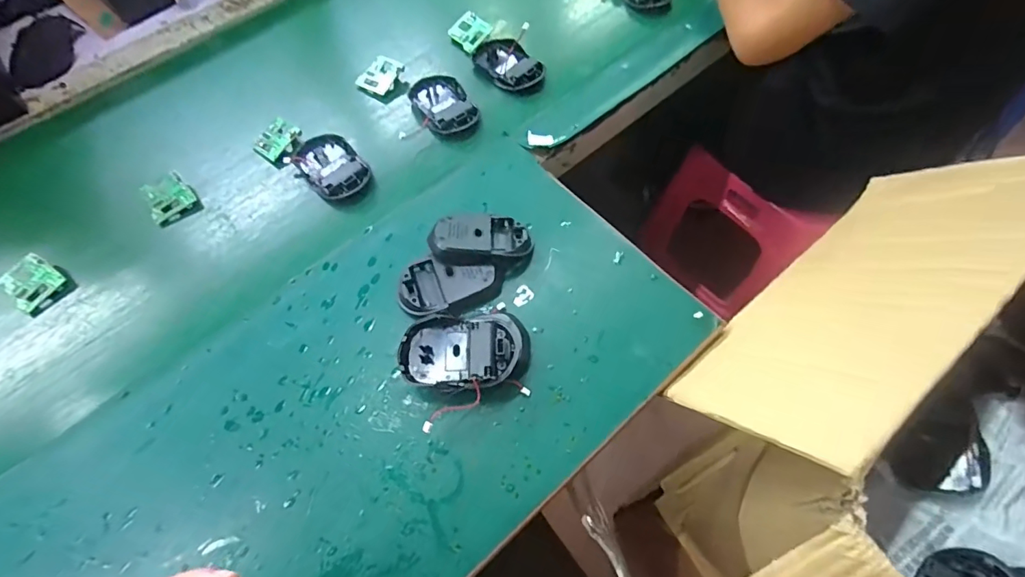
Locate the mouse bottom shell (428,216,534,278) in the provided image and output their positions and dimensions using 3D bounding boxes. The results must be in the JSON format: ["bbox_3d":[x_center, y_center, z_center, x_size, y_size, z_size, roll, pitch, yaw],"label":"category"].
[{"bbox_3d":[-0.028,-0.045,0.465,0.091,0.033,0.058,1,62,4],"label":"mouse bottom shell"}]

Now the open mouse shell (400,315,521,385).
[{"bbox_3d":[-0.042,0.051,0.413,0.099,0.034,0.065,0,62,4],"label":"open mouse shell"}]

